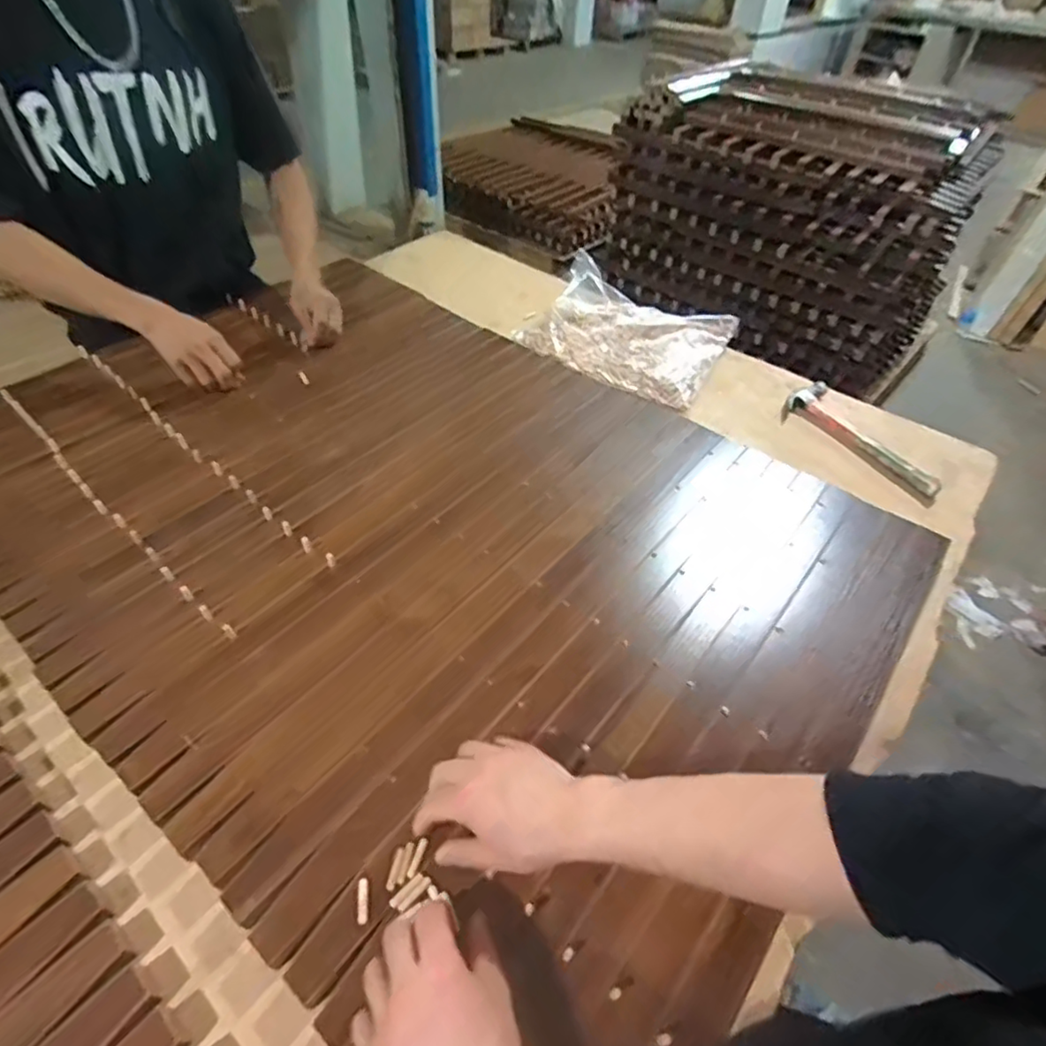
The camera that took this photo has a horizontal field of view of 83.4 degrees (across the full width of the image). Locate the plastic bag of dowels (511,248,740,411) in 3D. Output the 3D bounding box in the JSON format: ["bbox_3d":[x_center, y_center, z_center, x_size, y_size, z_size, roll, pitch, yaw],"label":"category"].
[{"bbox_3d":[0.181,-0.350,1.034,0.335,0.062,0.262,24,50,17],"label":"plastic bag of dowels"}]

